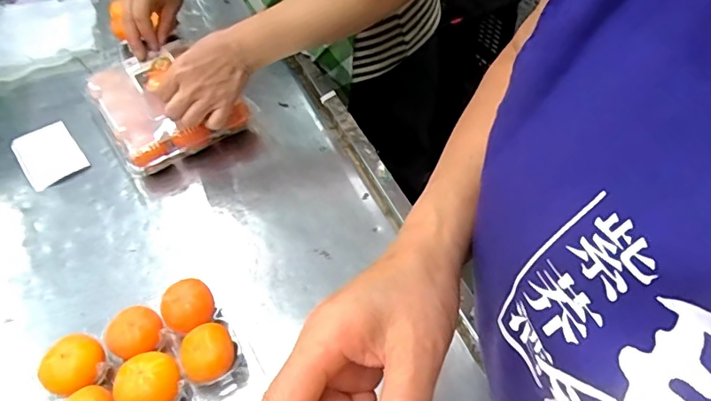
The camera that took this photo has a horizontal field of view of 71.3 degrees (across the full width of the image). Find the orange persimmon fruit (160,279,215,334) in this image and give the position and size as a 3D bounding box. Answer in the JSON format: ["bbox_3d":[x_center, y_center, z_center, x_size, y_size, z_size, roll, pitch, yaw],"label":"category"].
[{"bbox_3d":[-0.156,0.105,0.473,0.045,0.047,0.042,-23,52,-15],"label":"orange persimmon fruit"}]

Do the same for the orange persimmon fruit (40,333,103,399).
[{"bbox_3d":[-0.246,0.148,0.439,0.054,0.042,0.051,23,55,22],"label":"orange persimmon fruit"}]

